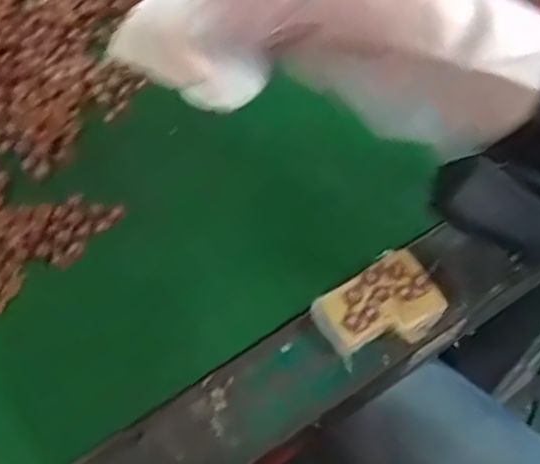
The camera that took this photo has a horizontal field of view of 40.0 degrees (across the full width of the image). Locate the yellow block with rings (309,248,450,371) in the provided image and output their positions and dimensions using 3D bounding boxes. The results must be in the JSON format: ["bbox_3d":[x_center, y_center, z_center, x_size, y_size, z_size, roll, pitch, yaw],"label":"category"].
[{"bbox_3d":[0.055,0.039,0.378,0.059,0.021,0.039,-28,65,-11],"label":"yellow block with rings"}]

